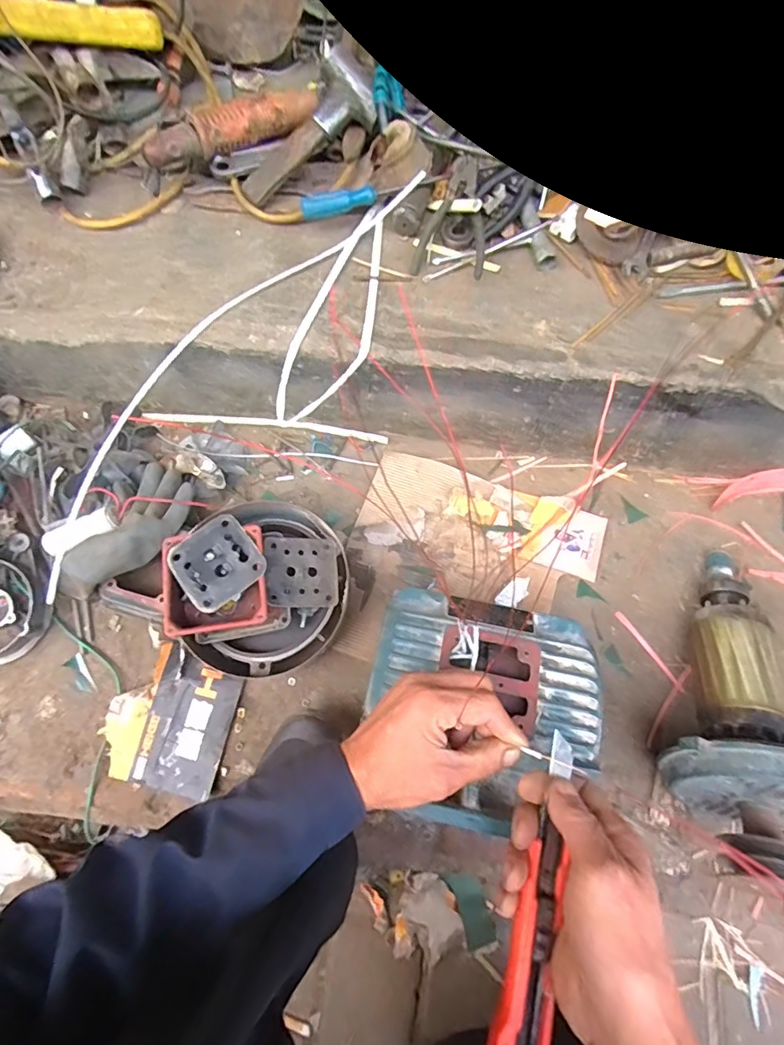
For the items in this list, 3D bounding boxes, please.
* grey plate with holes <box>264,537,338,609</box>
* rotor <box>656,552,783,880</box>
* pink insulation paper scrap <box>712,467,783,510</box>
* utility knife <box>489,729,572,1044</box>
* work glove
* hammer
[{"bbox_3d":[-0.100,0.054,0.547,0.079,0.008,0.077,5,66,-19],"label":"grey plate with holes"},{"bbox_3d":[0.369,0.166,0.512,0.157,0.136,0.354,17,51,7],"label":"rotor"},{"bbox_3d":[0.498,-0.052,0.652,0.142,0.039,0.034,-8,69,-3],"label":"pink insulation paper scrap"},{"bbox_3d":[0.094,0.236,0.311,0.034,0.013,0.188,16,66,6],"label":"utility knife"},{"bbox_3d":[-0.319,0.011,0.596,0.097,0.050,0.189,28,72,10],"label":"work glove"},{"bbox_3d":[-0.099,-0.455,0.586,0.188,0.042,0.077,-44,74,6],"label":"hammer"}]

